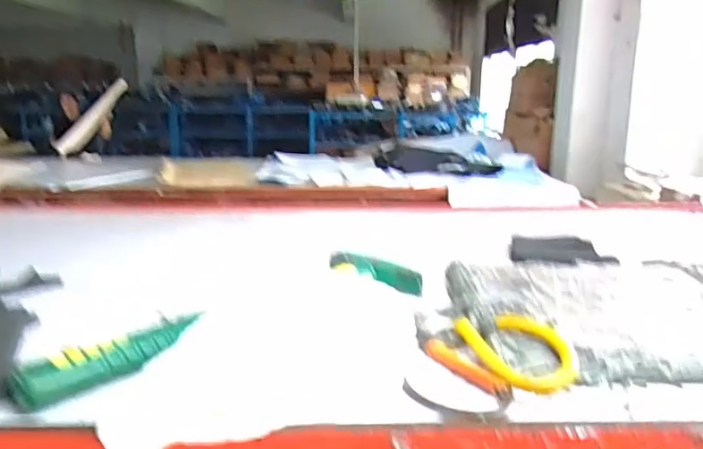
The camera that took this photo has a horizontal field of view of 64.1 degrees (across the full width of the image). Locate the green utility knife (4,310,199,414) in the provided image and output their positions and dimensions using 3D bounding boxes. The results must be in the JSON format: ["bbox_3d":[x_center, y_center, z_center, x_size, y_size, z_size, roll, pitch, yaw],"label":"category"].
[{"bbox_3d":[-0.137,0.078,0.331,0.024,0.022,0.105,16,21,40],"label":"green utility knife"}]

